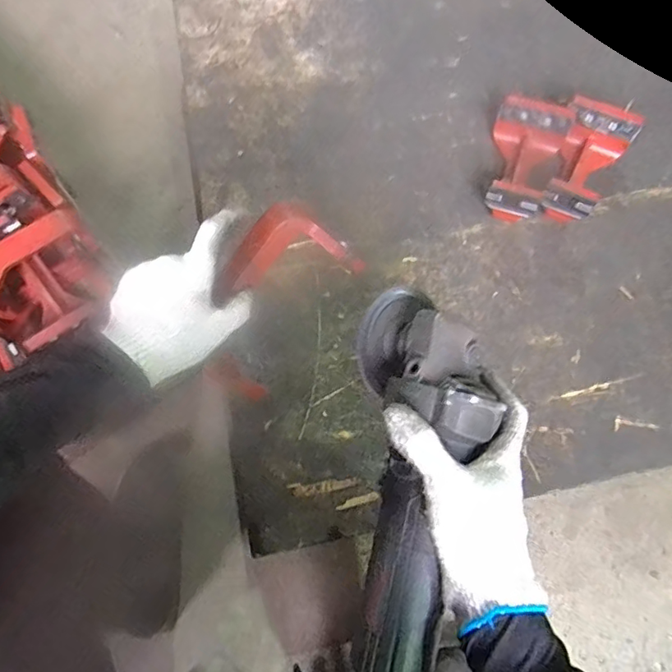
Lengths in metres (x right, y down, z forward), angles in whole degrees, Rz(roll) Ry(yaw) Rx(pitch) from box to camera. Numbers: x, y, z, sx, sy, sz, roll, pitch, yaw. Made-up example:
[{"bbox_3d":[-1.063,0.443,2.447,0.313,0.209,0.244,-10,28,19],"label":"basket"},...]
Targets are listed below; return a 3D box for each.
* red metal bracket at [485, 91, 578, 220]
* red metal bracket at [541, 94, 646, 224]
[{"bbox_3d":[0.271,-0.261,0.766,0.102,0.070,0.181,23,73,10],"label":"red metal bracket"},{"bbox_3d":[0.360,-0.249,0.758,0.101,0.078,0.186,27,74,11],"label":"red metal bracket"}]

